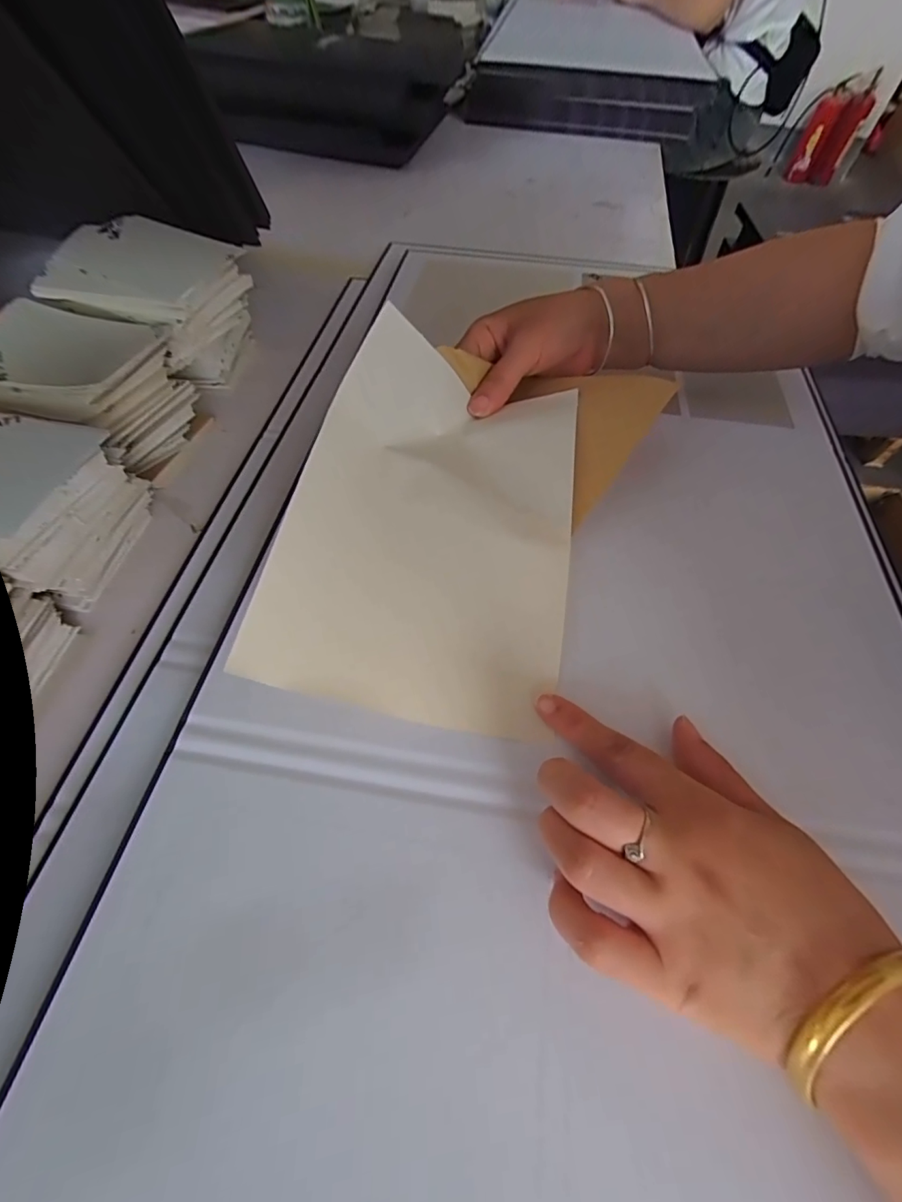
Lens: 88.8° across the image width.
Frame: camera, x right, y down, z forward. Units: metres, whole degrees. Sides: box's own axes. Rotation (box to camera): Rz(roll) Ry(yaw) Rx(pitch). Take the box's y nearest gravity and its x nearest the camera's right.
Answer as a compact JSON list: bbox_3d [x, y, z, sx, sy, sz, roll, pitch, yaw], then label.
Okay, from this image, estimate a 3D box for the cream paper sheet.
[{"bbox_3d":[0.007,-0.053,0.256,0.169,0.069,0.249,18,59,7],"label":"cream paper sheet"}]

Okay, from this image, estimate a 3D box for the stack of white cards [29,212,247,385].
[{"bbox_3d":[-0.228,-0.231,0.373,0.120,0.091,0.110,15,59,6],"label":"stack of white cards"}]

